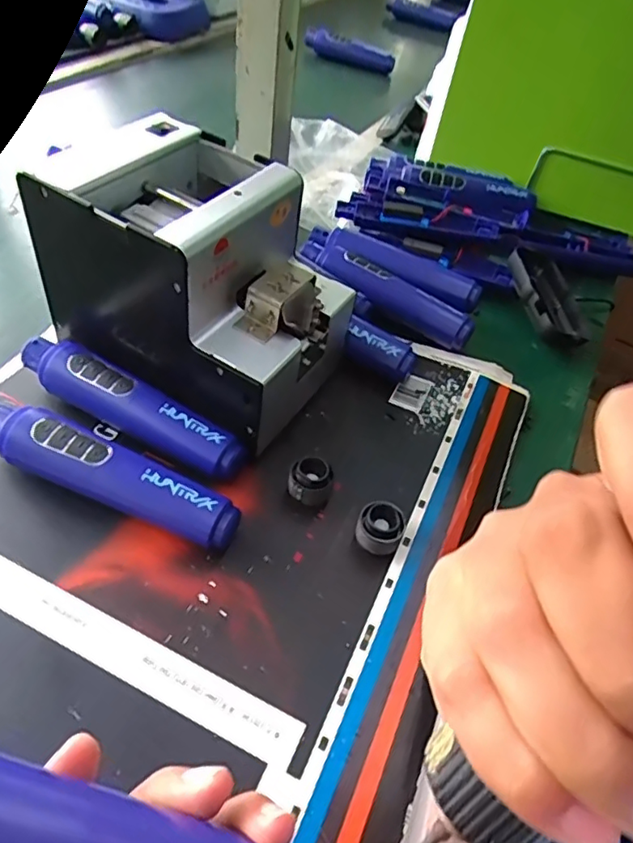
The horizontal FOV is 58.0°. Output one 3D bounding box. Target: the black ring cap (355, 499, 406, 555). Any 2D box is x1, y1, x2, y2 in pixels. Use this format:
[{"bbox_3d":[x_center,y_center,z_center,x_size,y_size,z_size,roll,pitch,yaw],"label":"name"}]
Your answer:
[{"bbox_3d":[0.040,0.068,0.360,0.028,0.027,0.026,5,46,-6],"label":"black ring cap"}]

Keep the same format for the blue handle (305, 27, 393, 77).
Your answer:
[{"bbox_3d":[0.053,-0.677,1.042,0.193,0.047,0.032,32,50,22],"label":"blue handle"}]

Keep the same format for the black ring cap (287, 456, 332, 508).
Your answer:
[{"bbox_3d":[-0.004,0.039,0.380,0.028,0.025,0.028,5,46,-6],"label":"black ring cap"}]

